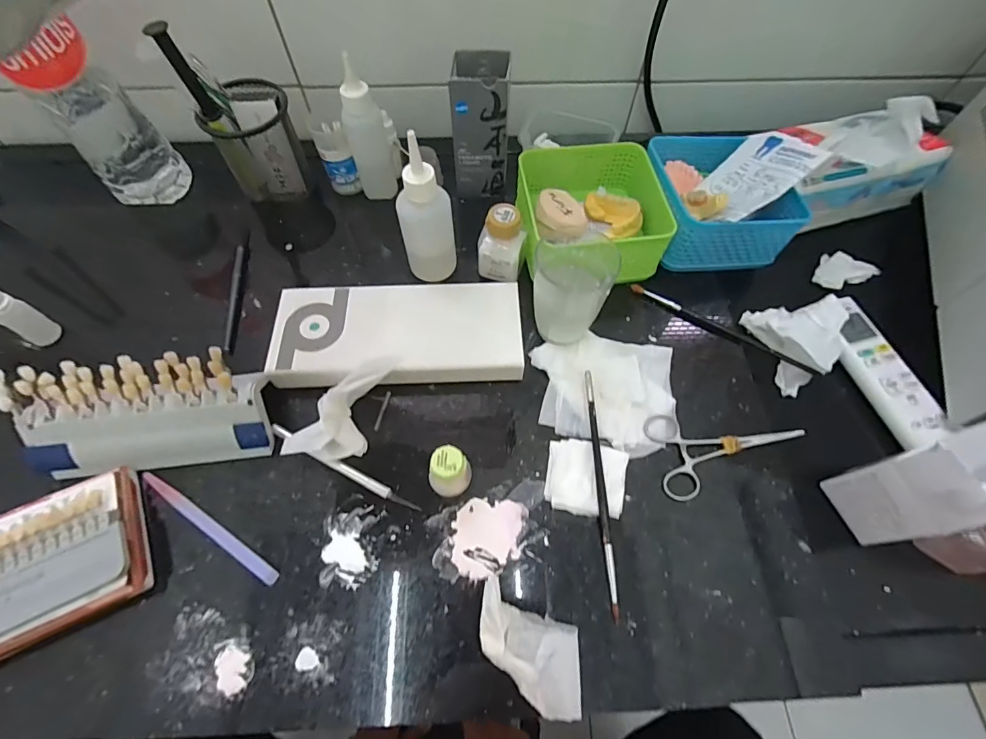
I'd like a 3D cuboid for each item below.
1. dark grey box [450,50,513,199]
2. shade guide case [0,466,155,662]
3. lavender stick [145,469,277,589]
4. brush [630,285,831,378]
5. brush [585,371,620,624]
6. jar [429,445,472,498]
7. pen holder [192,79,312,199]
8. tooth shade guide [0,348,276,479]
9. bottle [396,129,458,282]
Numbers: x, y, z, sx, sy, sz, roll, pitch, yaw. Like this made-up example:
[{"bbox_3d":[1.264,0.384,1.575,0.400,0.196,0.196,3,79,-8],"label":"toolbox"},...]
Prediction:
[{"bbox_3d":[-0.012,-0.256,0.479,0.060,0.122,0.066,-1,64,-2],"label":"dark grey box"},{"bbox_3d":[-0.327,0.142,0.313,0.147,0.032,0.095,-24,67,-12],"label":"shade guide case"},{"bbox_3d":[-0.216,0.117,0.338,0.138,0.006,0.009,30,67,13],"label":"lavender stick"},{"bbox_3d":[0.216,-0.040,0.426,0.180,0.009,0.013,27,67,12],"label":"brush"},{"bbox_3d":[0.085,0.090,0.353,0.007,0.009,0.187,-1,64,-1],"label":"brush"},{"bbox_3d":[-0.032,0.079,0.343,0.027,0.044,0.029,0,64,-1],"label":"jar"},{"bbox_3d":[-0.254,-0.250,0.486,0.084,0.101,0.077,-23,67,-12],"label":"pen holder"},{"bbox_3d":[-0.268,0.036,0.345,0.172,0.071,0.063,-5,64,-3],"label":"tooth shade guide"},{"bbox_3d":[-0.061,-0.133,0.398,0.044,0.127,0.038,27,67,12],"label":"bottle"}]

